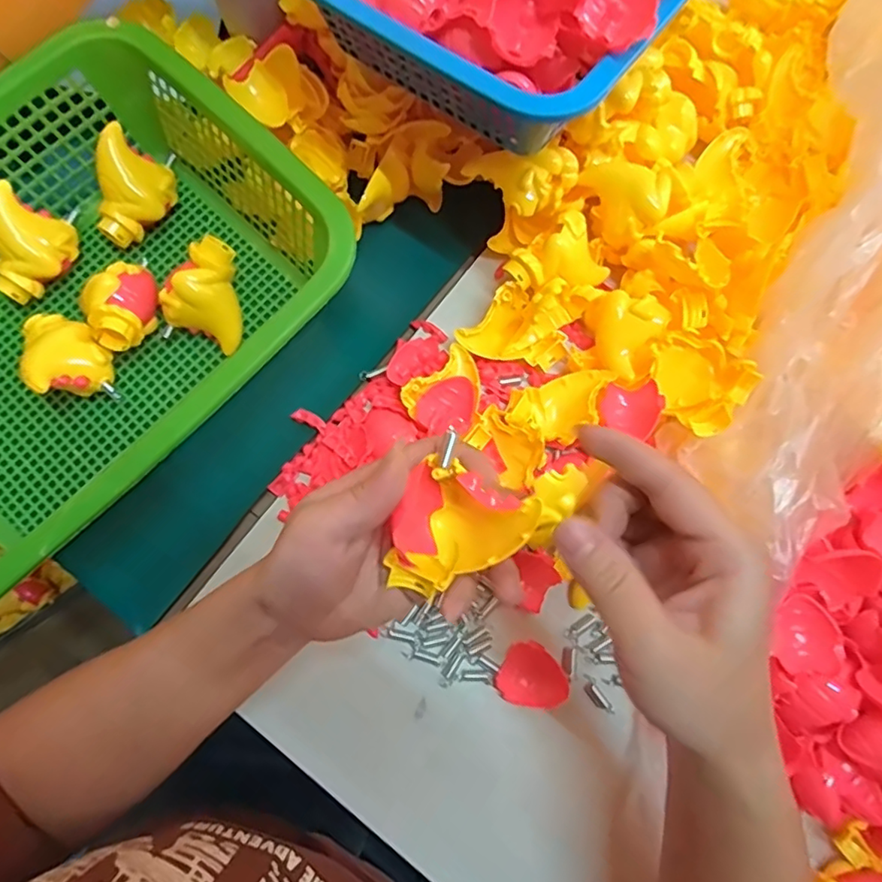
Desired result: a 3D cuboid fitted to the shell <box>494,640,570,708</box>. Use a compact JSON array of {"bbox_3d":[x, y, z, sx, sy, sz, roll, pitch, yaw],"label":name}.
[{"bbox_3d":[0.061,0.157,0.377,0.043,0.010,0.039,31,80,7],"label":"shell"}]

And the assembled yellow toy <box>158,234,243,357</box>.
[{"bbox_3d":[-0.170,-0.108,0.414,0.048,0.048,0.067,14,79,3],"label":"assembled yellow toy"}]

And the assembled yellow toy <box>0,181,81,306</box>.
[{"bbox_3d":[-0.295,-0.141,0.408,0.040,0.040,0.074,8,78,2],"label":"assembled yellow toy"}]

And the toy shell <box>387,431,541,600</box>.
[{"bbox_3d":[0.003,0.041,0.256,0.052,0.042,0.063,41,81,8],"label":"toy shell"}]

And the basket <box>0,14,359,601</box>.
[{"bbox_3d":[-0.248,-0.080,0.390,0.266,0.100,0.344,44,82,8],"label":"basket"}]

